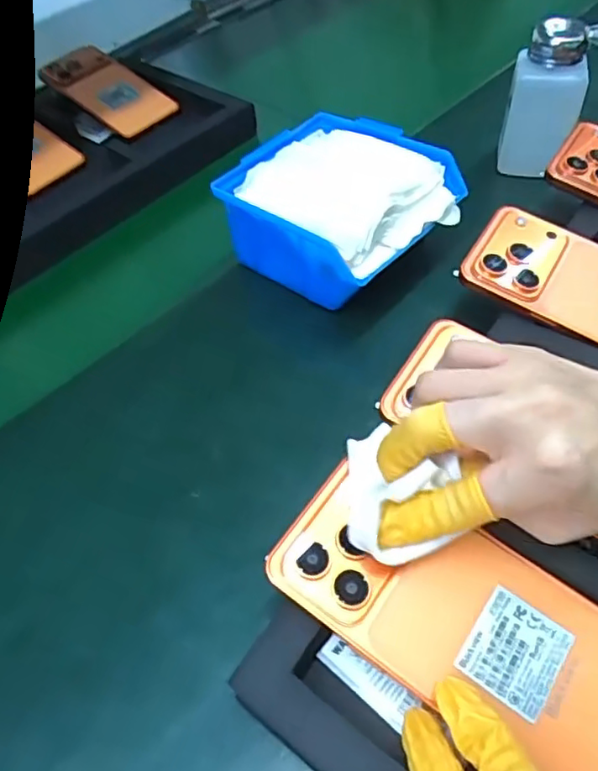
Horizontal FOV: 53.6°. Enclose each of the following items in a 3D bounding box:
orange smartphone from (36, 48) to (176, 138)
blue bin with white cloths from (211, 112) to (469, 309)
[{"bbox_3d":[-0.200,-0.312,0.621,0.142,0.013,0.068,39,71,13],"label":"orange smartphone"},{"bbox_3d":[0.031,-0.122,0.423,0.144,0.070,0.125,33,63,28],"label":"blue bin with white cloths"}]

